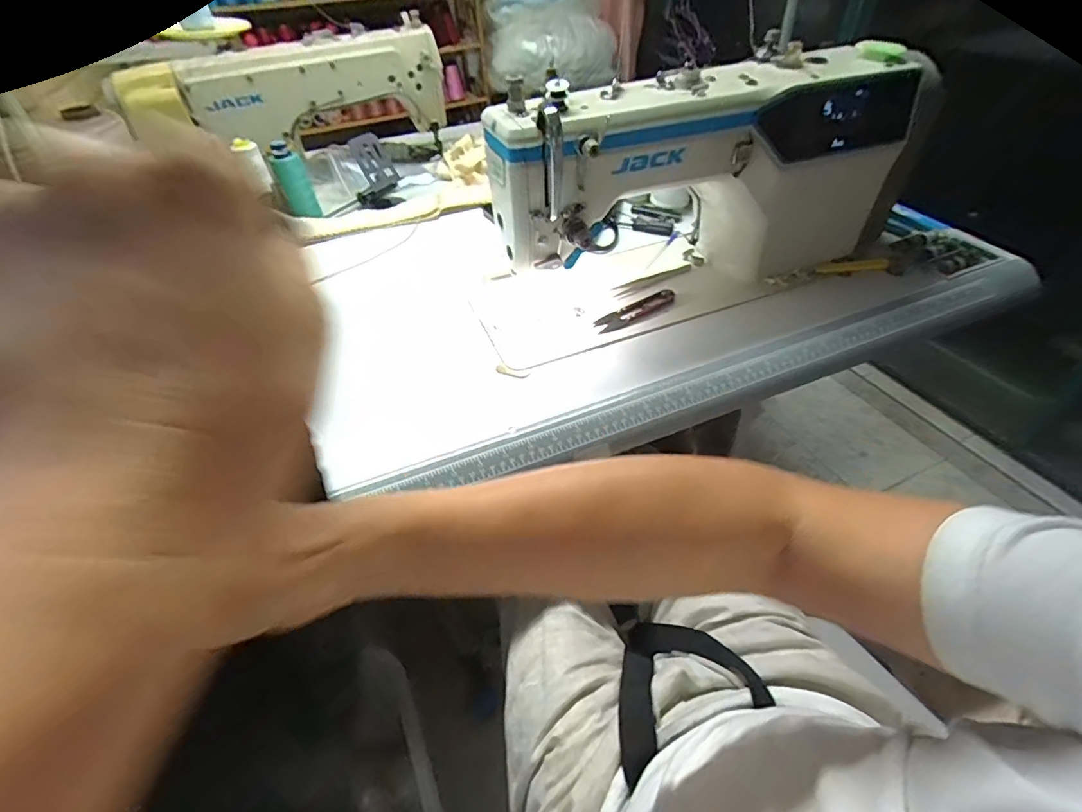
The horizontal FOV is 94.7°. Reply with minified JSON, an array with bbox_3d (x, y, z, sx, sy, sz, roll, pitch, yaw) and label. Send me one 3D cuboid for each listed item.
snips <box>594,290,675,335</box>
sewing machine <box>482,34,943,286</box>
[{"bbox_3d":[0.116,-0.114,0.598,0.108,0.015,0.030,-24,47,-19],"label":"snips"},{"bbox_3d":[0.215,-0.241,0.568,0.528,0.237,0.164,-10,44,-5],"label":"sewing machine"}]

